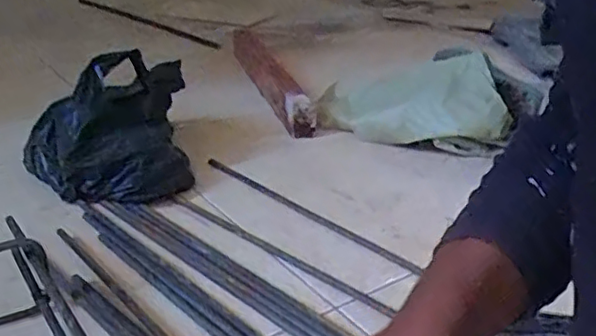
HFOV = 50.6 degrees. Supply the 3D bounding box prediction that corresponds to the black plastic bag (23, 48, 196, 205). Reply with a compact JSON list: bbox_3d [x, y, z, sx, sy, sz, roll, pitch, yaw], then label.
[{"bbox_3d":[-0.227,-0.048,0.761,0.187,0.166,0.155,-5,26,-15],"label":"black plastic bag"}]

